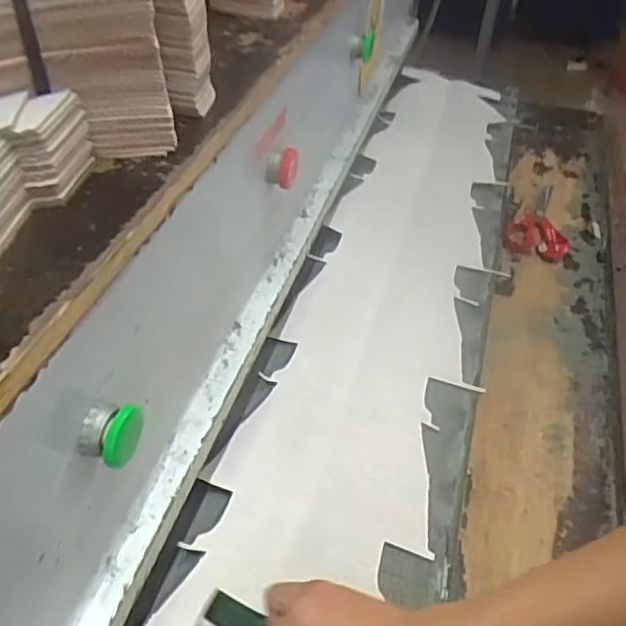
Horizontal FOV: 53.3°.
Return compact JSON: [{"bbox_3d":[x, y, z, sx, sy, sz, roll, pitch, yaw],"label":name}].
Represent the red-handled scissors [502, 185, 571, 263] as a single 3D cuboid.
[{"bbox_3d":[0.341,-0.143,0.934,0.087,0.011,0.195,17,46,13],"label":"red-handled scissors"}]

